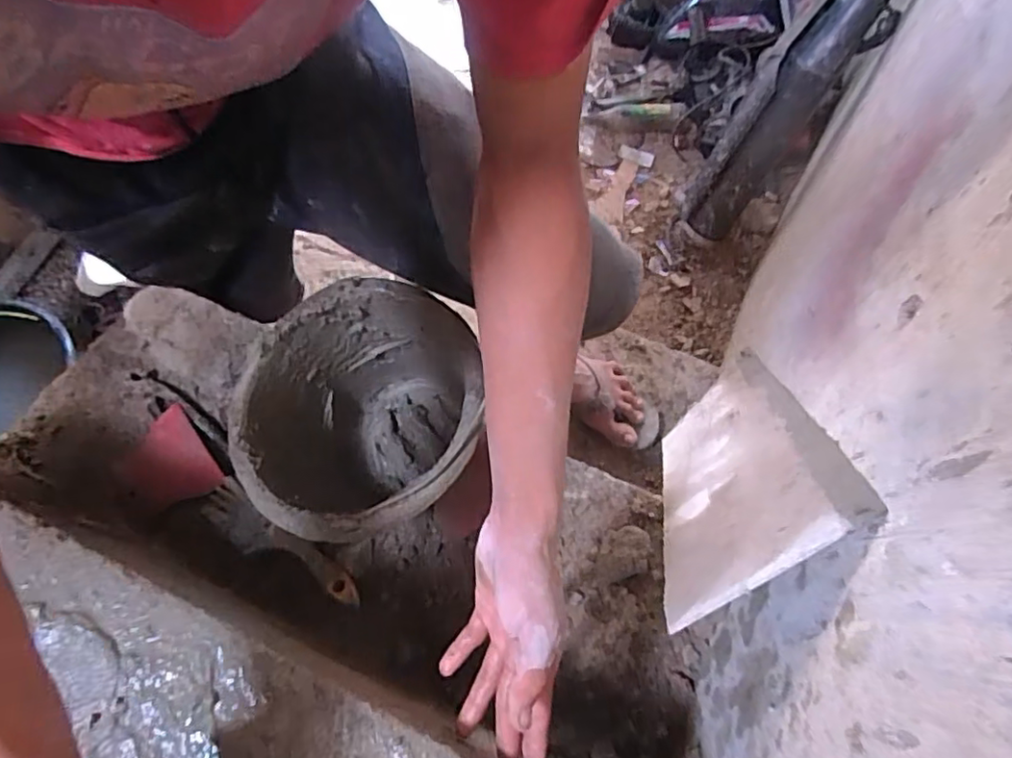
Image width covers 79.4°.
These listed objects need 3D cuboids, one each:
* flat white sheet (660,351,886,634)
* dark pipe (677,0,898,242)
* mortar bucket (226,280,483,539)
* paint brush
[{"bbox_3d":[0.257,0.079,0.711,0.184,0.571,0.010,-38,91,17],"label":"flat white sheet"},{"bbox_3d":[0.527,-0.498,1.170,0.116,0.563,0.114,40,35,13],"label":"dark pipe"},{"bbox_3d":[-0.144,0.042,0.636,0.239,0.180,0.243,-1,72,2],"label":"mortar bucket"},{"bbox_3d":[-0.251,0.183,0.666,0.209,0.019,0.050,33,76,12],"label":"paint brush"}]

